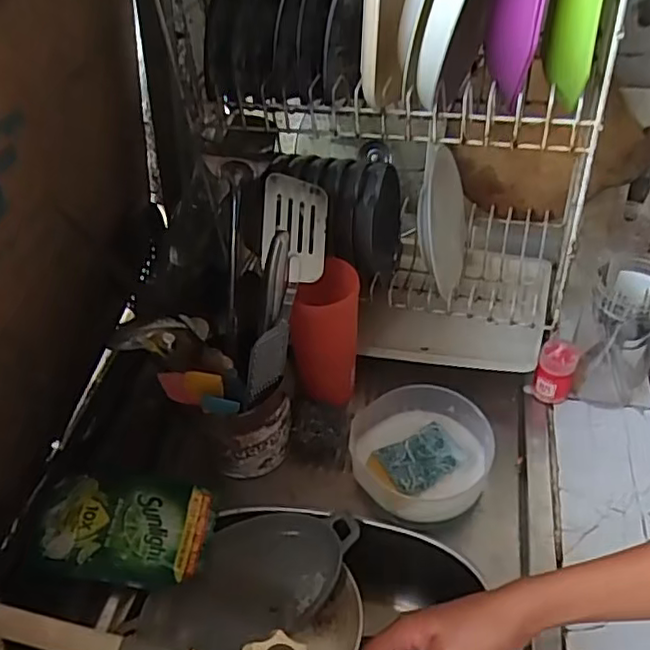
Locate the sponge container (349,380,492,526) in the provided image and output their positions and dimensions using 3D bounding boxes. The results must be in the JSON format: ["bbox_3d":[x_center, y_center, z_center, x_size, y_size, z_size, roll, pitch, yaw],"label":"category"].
[{"bbox_3d":[0.105,0.138,0.685,0.145,0.061,0.136,-6,43,-2],"label":"sponge container"}]

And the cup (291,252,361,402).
[{"bbox_3d":[0.003,0.011,0.737,0.073,0.178,0.077,0,44,5],"label":"cup"}]

